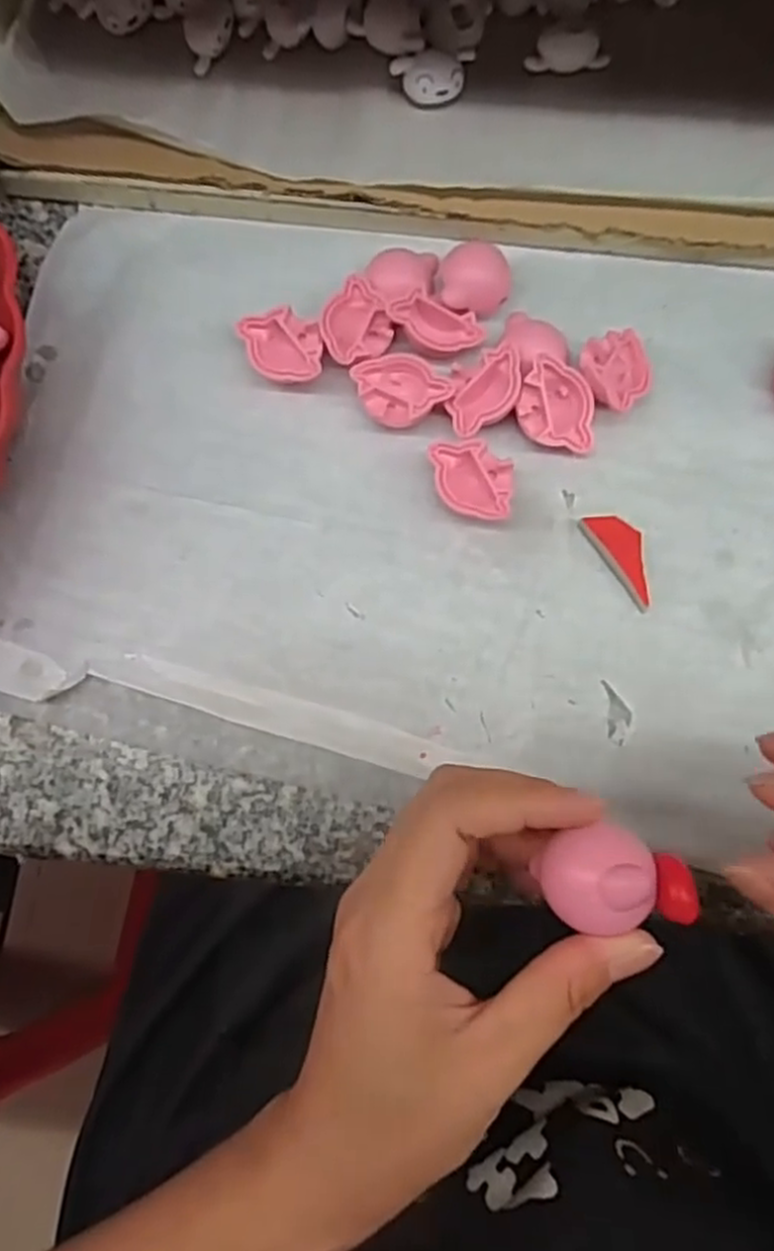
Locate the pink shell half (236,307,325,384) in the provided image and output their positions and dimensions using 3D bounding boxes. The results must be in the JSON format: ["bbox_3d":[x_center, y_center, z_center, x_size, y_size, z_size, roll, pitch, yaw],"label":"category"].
[{"bbox_3d":[-0.038,-0.106,0.285,0.028,0.010,0.030,0,82,0],"label":"pink shell half"}]

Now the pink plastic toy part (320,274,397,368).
[{"bbox_3d":[-0.013,-0.116,0.285,0.027,0.008,0.031,-25,83,-3],"label":"pink plastic toy part"}]

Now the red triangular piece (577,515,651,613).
[{"bbox_3d":[0.088,-0.025,0.272,0.015,0.006,0.039,-32,83,-4],"label":"red triangular piece"}]

